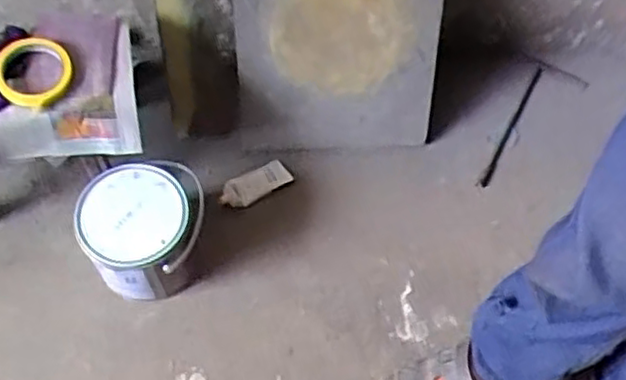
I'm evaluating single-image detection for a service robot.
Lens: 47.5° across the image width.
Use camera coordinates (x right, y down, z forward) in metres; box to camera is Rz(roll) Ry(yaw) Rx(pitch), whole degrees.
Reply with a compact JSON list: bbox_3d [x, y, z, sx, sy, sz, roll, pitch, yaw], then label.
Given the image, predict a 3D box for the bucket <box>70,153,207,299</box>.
[{"bbox_3d":[-0.242,0.058,1.022,0.160,0.182,0.148,1,66,-3],"label":"bucket"}]

